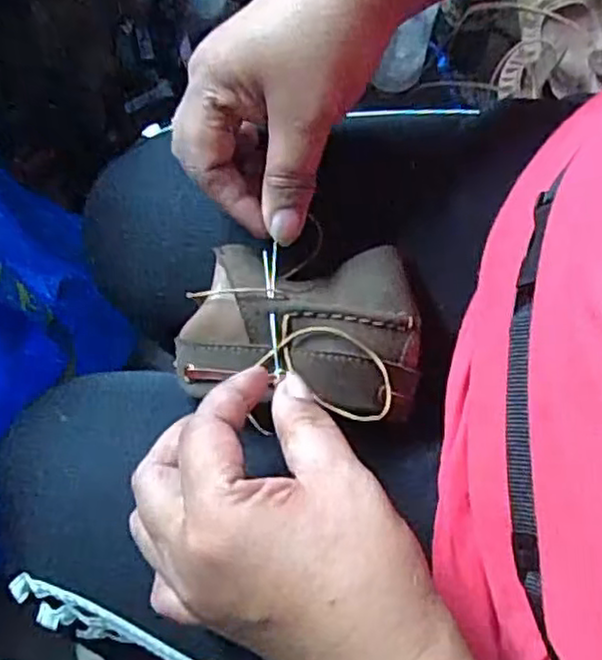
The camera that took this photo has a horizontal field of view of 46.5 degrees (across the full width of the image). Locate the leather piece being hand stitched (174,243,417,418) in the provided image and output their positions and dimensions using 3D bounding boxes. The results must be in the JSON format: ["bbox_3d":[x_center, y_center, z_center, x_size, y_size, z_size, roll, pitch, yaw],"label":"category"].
[{"bbox_3d":[-0.001,-0.002,0.313,0.107,0.025,0.077,3,74,3],"label":"leather piece being hand stitched"}]

